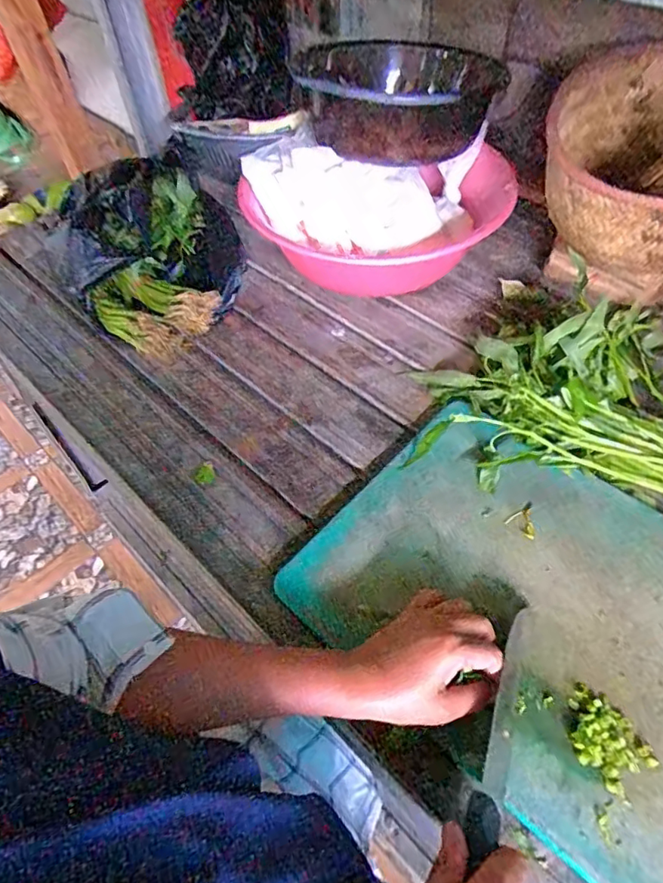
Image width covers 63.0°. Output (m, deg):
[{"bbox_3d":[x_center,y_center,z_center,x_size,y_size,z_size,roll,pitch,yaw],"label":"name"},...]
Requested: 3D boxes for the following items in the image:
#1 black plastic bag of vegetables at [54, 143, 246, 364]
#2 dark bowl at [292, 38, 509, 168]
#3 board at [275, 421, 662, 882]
[{"bbox_3d":[-0.227,-0.246,0.695,0.208,0.156,0.238,-14,52,-9],"label":"black plastic bag of vegetables"},{"bbox_3d":[0.078,-0.487,0.779,0.231,0.107,0.208,-17,54,-10],"label":"dark bowl"},{"bbox_3d":[0.206,0.155,0.451,0.442,0.018,0.299,33,59,25],"label":"board"}]

